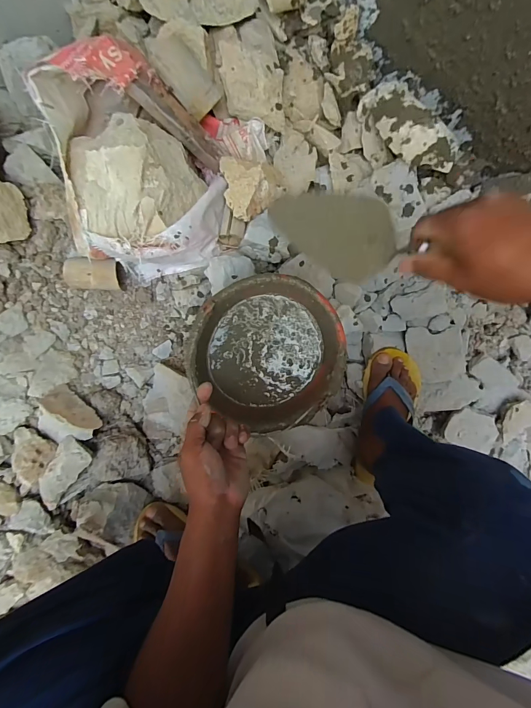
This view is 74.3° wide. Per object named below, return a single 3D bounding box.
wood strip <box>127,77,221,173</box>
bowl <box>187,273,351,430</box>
[{"bbox_3d":[-0.146,-0.406,0.616,0.175,0.024,0.050,33,92,-35],"label":"wood strip"},{"bbox_3d":[0.005,-0.007,0.556,0.225,0.074,0.218,-1,96,-5],"label":"bowl"}]

